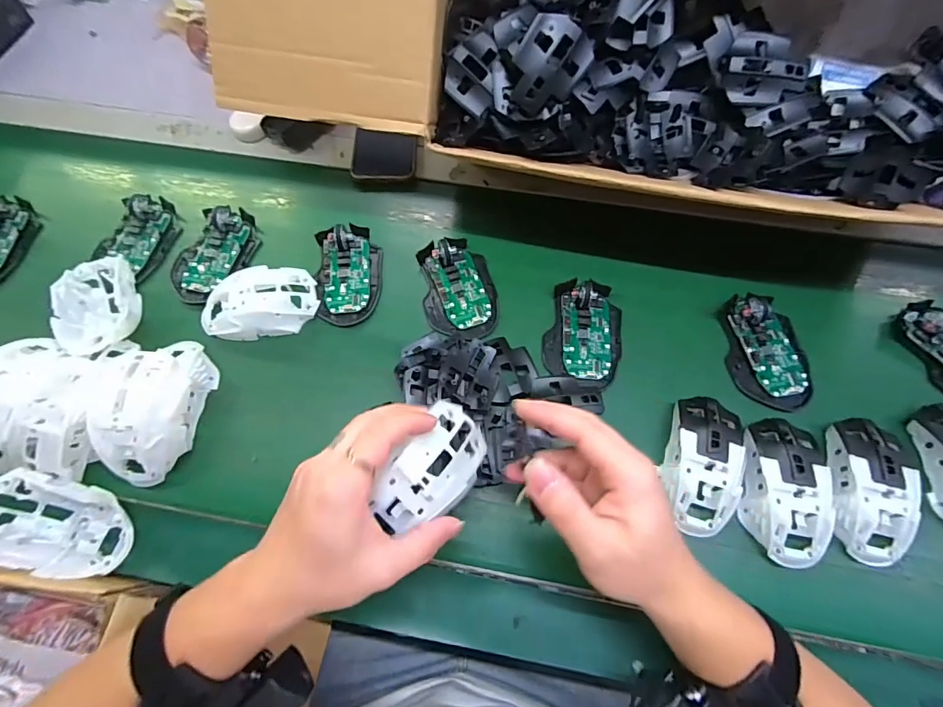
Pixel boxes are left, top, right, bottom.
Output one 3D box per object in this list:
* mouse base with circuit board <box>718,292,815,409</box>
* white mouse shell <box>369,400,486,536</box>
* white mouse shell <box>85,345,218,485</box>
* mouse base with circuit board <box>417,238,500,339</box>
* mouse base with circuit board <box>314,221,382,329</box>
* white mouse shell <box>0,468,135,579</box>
[{"bbox_3d":[0.282,-0.003,0.435,0.069,0.034,0.109,1,65,0],"label":"mouse base with circuit board"},{"bbox_3d":[-0.026,0.083,0.327,0.062,0.033,0.088,46,69,-14],"label":"white mouse shell"},{"bbox_3d":[-0.279,0.043,0.398,0.062,0.064,0.126,7,65,3],"label":"white mouse shell"},{"bbox_3d":[-0.013,-0.071,0.462,0.072,0.032,0.110,-9,65,-4],"label":"mouse base with circuit board"},{"bbox_3d":[-0.126,-0.085,0.472,0.063,0.027,0.110,-4,65,-2],"label":"mouse base with circuit board"},{"bbox_3d":[-0.330,0.138,0.366,0.111,0.037,0.067,10,65,5],"label":"white mouse shell"}]

